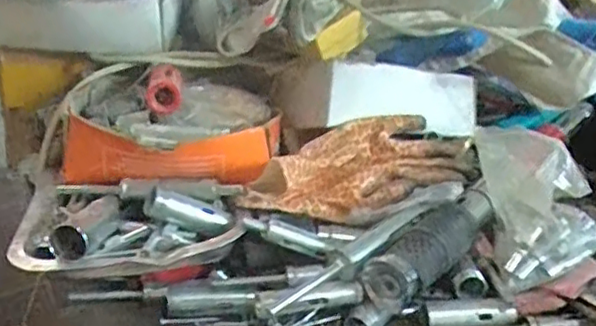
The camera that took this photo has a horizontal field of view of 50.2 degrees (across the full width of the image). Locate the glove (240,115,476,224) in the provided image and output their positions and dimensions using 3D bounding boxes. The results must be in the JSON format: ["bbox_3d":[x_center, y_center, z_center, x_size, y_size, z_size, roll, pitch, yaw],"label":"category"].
[{"bbox_3d":[0.061,0.005,0.544,0.225,0.054,0.084,-14,27,-30],"label":"glove"}]

